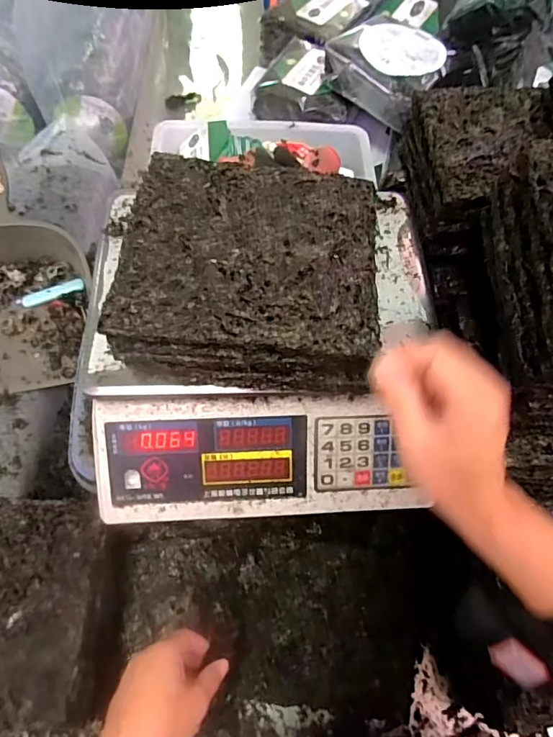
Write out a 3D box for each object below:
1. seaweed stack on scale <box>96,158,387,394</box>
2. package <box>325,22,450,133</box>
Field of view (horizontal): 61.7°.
[{"bbox_3d":[-0.020,-0.083,0.392,0.196,0.064,0.183,6,65,0],"label":"seaweed stack on scale"},{"bbox_3d":[0.196,-0.532,0.829,0.190,0.081,0.153,37,69,13],"label":"package"}]

